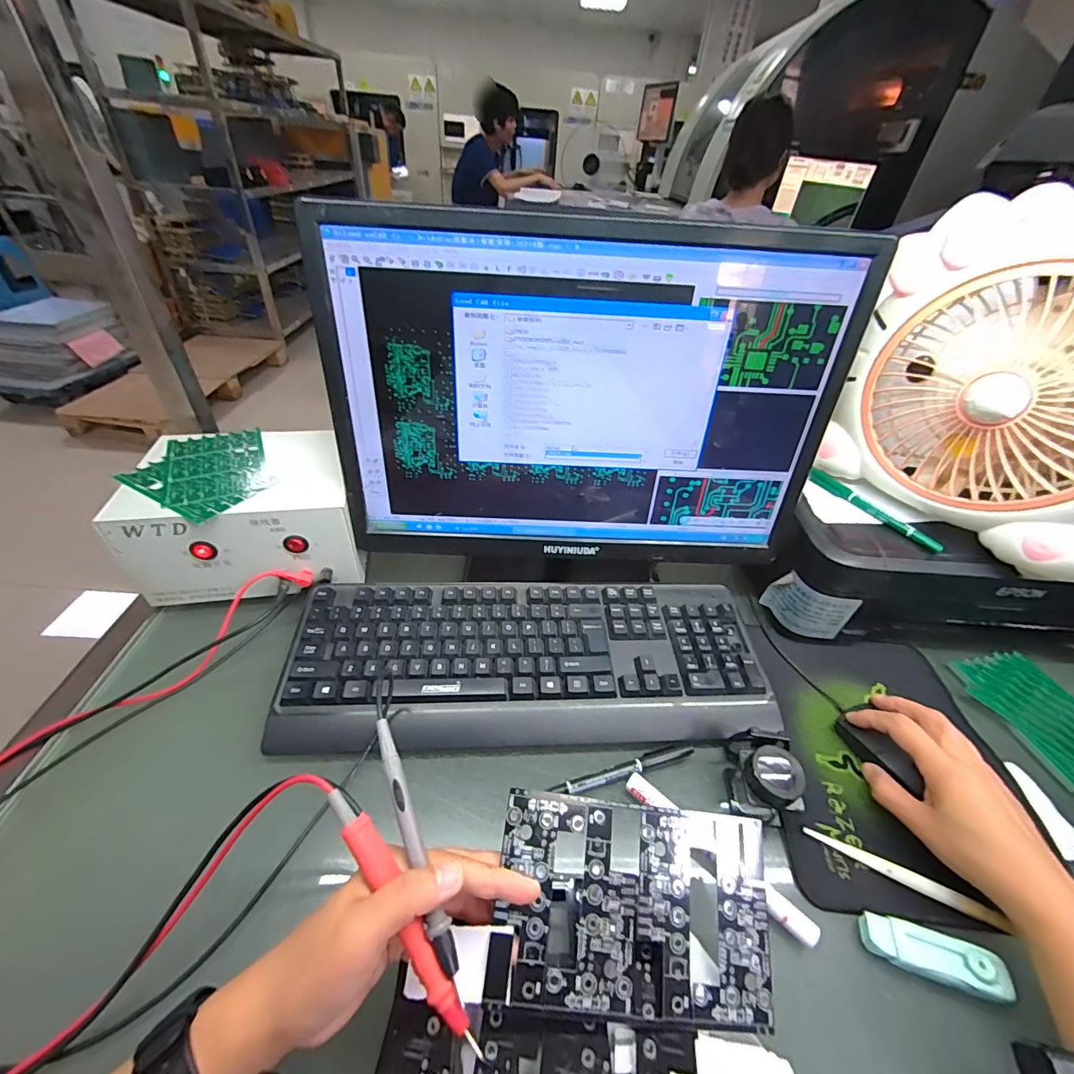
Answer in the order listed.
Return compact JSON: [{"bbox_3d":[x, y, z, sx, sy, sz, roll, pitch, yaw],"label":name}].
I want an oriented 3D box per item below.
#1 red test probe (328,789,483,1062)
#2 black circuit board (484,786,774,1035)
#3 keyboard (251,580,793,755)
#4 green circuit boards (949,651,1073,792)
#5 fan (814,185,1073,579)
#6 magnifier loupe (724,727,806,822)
[{"bbox_3d":[-0.069,0.192,0.235,0.015,0.008,0.136,-28,76,-33],"label":"red test probe"},{"bbox_3d":[0.059,0.218,0.272,0.163,0.005,0.101,11,65,-5],"label":"black circuit board"},{"bbox_3d":[-0.003,0.112,0.429,0.427,0.032,0.154,1,41,-5],"label":"keyboard"},{"bbox_3d":[0.485,0.170,0.433,0.103,0.010,0.140,-7,42,-14],"label":"green circuit boards"},{"bbox_3d":[0.416,-0.133,0.407,0.128,0.237,0.256,-29,51,-34],"label":"fan"},{"bbox_3d":[0.176,0.188,0.361,0.041,0.060,0.050,11,41,7],"label":"magnifier loupe"}]

